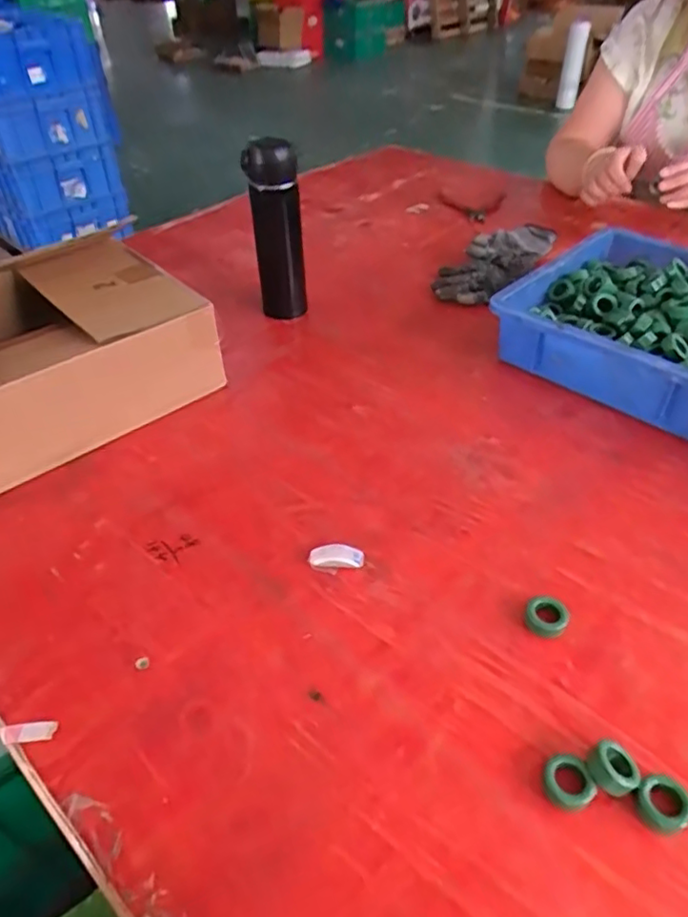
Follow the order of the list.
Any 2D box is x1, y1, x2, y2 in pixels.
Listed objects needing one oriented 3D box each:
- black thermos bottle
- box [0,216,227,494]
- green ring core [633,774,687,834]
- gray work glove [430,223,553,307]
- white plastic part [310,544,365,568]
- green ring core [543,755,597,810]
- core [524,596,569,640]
[{"bbox_3d":[-0.084,-0.291,0.785,0.059,0.205,0.060,1,41,3],"label":"black thermos bottle"},{"bbox_3d":[-0.352,-0.110,0.679,0.345,0.128,0.274,-31,49,-29],"label":"box"},{"bbox_3d":[0.193,0.209,0.373,0.028,0.018,0.027,-1,41,1],"label":"green ring core"},{"bbox_3d":[0.236,-0.299,0.943,0.085,0.047,0.268,29,50,30],"label":"gray work glove"},{"bbox_3d":[-0.006,0.084,0.529,0.045,0.011,0.017,-1,41,0],"label":"white plastic part"},{"bbox_3d":[0.139,0.201,0.383,0.028,0.011,0.029,-1,41,1],"label":"green ring core"},{"bbox_3d":[0.155,0.122,0.474,0.031,0.015,0.030,-1,41,1],"label":"core"}]

